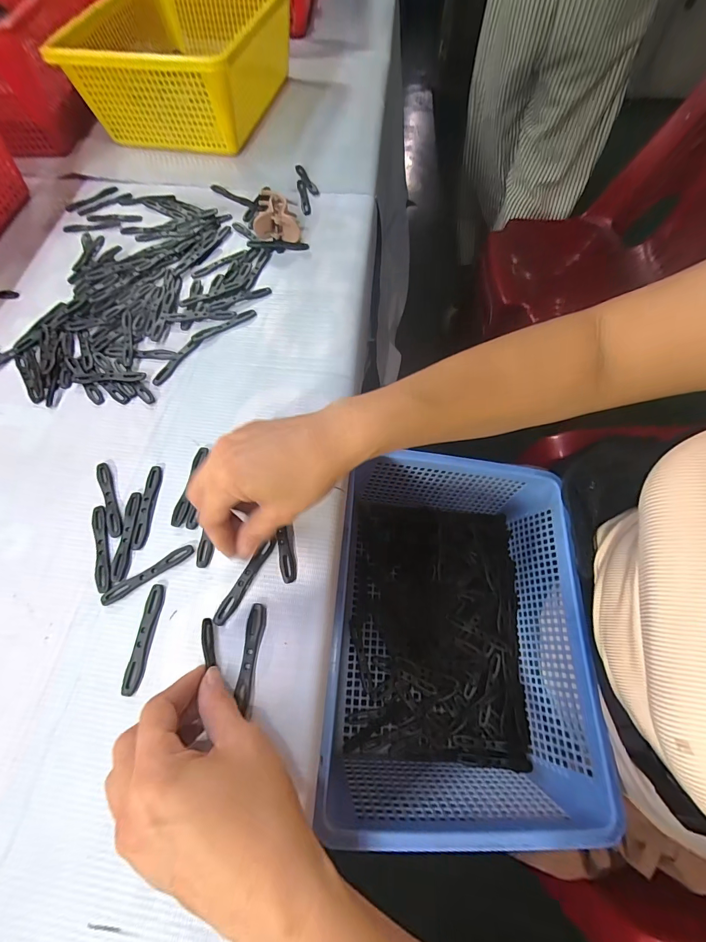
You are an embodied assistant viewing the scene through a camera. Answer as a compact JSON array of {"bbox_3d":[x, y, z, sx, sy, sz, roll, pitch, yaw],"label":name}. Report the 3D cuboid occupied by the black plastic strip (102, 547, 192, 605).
[{"bbox_3d":[-0.149,0.075,0.274,0.068,0.004,0.009,-31,68,-12],"label":"black plastic strip"}]

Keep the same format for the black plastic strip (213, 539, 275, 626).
[{"bbox_3d":[-0.078,0.079,0.270,0.010,0.007,0.067,26,68,13],"label":"black plastic strip"}]

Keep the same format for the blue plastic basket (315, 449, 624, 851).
[{"bbox_3d":[0.102,0.142,0.364,0.223,0.103,0.305,2,64,1],"label":"blue plastic basket"}]

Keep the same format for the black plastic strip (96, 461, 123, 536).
[{"bbox_3d":[-0.196,0.022,0.299,0.010,0.004,0.068,-25,67,-10],"label":"black plastic strip"}]

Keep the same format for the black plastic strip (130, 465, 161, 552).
[{"bbox_3d":[-0.164,0.027,0.296,0.012,0.004,0.068,1,65,2],"label":"black plastic strip"}]

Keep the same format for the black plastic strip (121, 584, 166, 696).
[{"bbox_3d":[-0.143,0.113,0.255,0.011,0.005,0.068,3,65,3],"label":"black plastic strip"}]

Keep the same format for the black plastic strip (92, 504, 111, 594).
[{"bbox_3d":[-0.190,0.057,0.282,0.010,0.004,0.068,-19,66,-7],"label":"black plastic strip"}]

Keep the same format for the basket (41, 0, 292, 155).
[{"bbox_3d":[-0.219,-0.594,0.535,0.245,0.110,0.364,10,66,6],"label":"basket"}]

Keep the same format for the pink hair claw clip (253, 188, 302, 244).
[{"bbox_3d":[-0.088,-0.295,0.431,0.048,0.030,0.056,-8,65,-2],"label":"pink hair claw clip"}]

